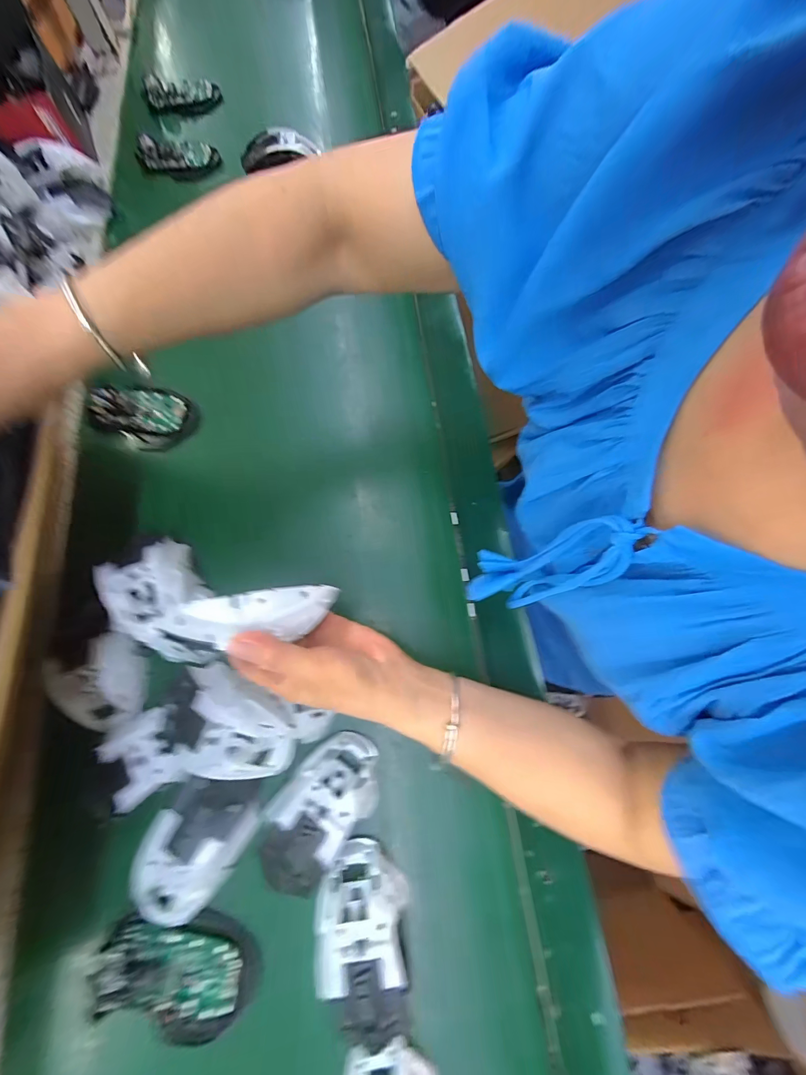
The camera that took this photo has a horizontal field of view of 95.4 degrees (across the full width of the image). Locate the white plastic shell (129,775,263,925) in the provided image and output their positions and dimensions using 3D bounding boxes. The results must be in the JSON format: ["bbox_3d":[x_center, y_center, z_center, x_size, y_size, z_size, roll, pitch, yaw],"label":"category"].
[{"bbox_3d":[-0.163,0.240,0.284,0.066,0.029,0.107,28,73,10],"label":"white plastic shell"}]

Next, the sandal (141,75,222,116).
[{"bbox_3d":[-0.354,-0.715,0.595,0.109,0.042,0.041,-14,71,-4],"label":"sandal"}]

